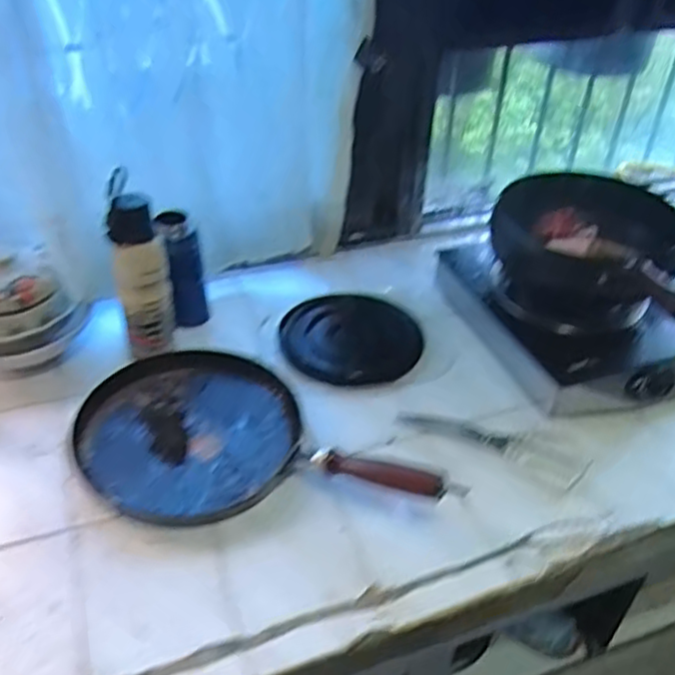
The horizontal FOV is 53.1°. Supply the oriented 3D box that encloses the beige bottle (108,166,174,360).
[{"bbox_3d":[-0.265,-0.081,0.916,0.073,0.254,0.066,-8,40,-12],"label":"beige bottle"}]

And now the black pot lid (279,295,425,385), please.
[{"bbox_3d":[0.021,0.001,1.041,0.203,0.021,0.187,1,39,-1],"label":"black pot lid"}]

